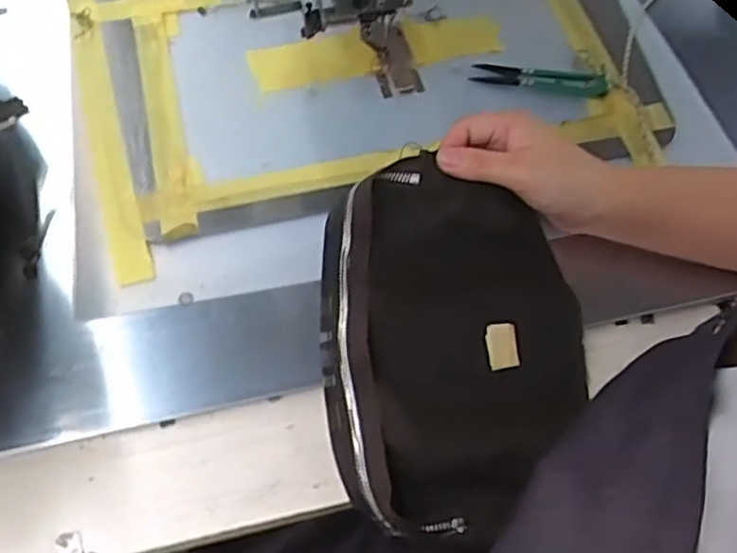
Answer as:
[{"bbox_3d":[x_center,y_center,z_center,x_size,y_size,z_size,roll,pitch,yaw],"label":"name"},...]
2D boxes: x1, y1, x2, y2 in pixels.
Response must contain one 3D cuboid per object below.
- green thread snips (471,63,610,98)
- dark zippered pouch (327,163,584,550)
[{"bbox_3d":[0.136,-0.158,0.557,0.105,0.007,0.026,10,62,4],"label":"green thread snips"},{"bbox_3d":[0.053,0.036,0.424,0.156,0.048,0.212,-3,62,-3],"label":"dark zippered pouch"}]

